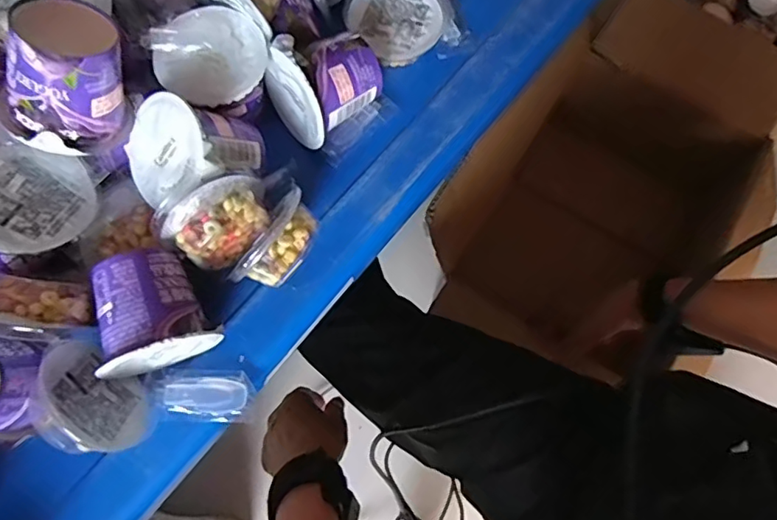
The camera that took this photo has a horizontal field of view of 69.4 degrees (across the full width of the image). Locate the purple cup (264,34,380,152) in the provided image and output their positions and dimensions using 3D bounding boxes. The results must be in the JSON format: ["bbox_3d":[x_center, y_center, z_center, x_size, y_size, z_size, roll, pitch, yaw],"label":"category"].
[{"bbox_3d":[-0.040,-0.119,0.372,0.065,0.058,0.058,-34,71,-12],"label":"purple cup"}]

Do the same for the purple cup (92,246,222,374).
[{"bbox_3d":[-0.142,0.035,0.330,0.068,0.060,0.058,-26,70,-9],"label":"purple cup"}]

